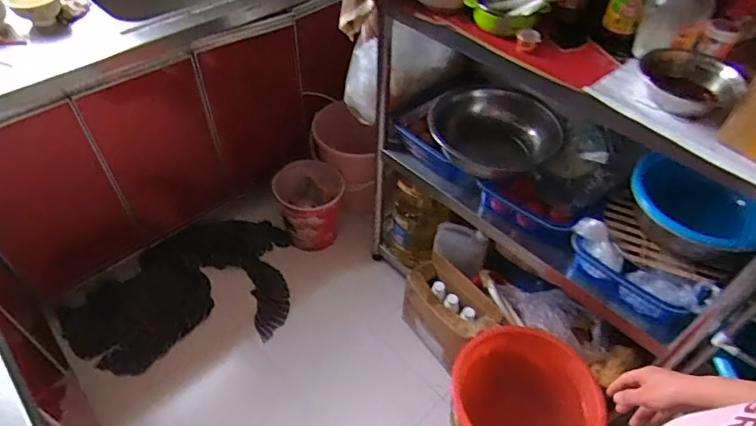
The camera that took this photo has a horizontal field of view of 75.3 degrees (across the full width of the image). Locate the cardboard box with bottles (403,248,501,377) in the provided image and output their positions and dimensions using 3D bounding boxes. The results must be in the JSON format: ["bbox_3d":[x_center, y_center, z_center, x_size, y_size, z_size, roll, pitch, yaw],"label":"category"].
[{"bbox_3d":[0.194,0.309,1.432,0.194,0.252,0.293,-34,58,-28],"label":"cardboard box with bottles"}]

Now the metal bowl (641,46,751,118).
[{"bbox_3d":[0.513,-0.207,0.799,0.130,0.056,0.149,4,48,1],"label":"metal bowl"}]

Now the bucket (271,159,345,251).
[{"bbox_3d":[-0.243,-0.016,1.731,0.236,0.250,0.224,1,48,-1],"label":"bucket"}]

